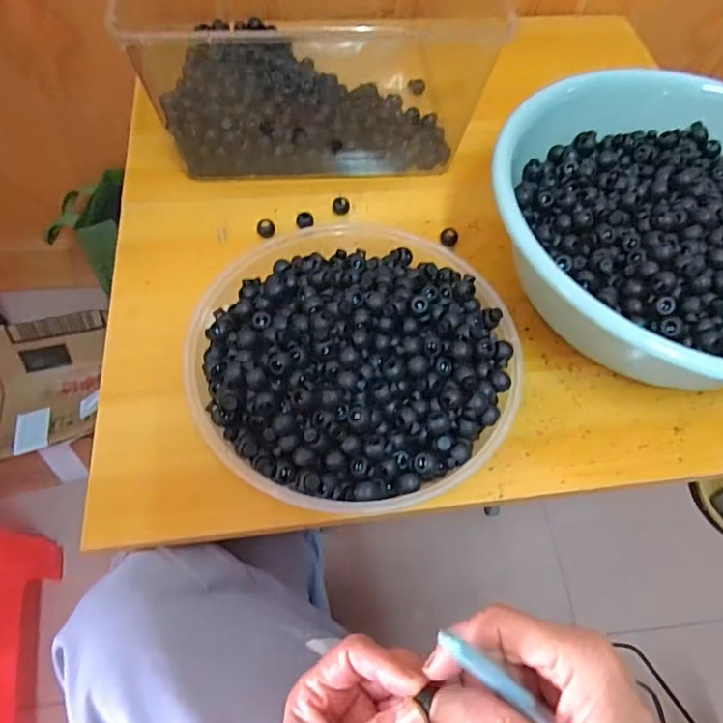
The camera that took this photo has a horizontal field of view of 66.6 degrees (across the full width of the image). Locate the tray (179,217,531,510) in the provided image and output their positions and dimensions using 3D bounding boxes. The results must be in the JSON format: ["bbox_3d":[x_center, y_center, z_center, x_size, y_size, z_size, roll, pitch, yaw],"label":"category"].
[{"bbox_3d":[-0.007,-0.007,0.393,0.215,0.058,0.221,1,60,-3],"label":"tray"}]

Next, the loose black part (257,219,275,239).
[{"bbox_3d":[-0.084,-0.116,0.482,0.016,0.012,0.013,-9,61,-8],"label":"loose black part"}]

